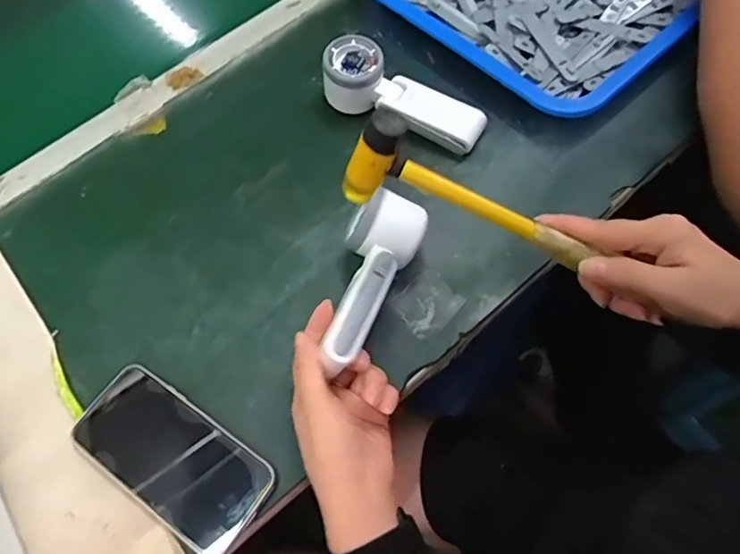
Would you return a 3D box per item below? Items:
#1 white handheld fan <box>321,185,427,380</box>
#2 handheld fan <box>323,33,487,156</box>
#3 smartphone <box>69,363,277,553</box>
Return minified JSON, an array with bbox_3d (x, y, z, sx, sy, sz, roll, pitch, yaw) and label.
[{"bbox_3d":[-0.005,0.003,0.423,0.058,0.045,0.142,17,60,9],"label":"white handheld fan"},{"bbox_3d":[0.032,-0.175,0.548,0.165,0.052,0.056,25,68,14],"label":"handheld fan"},{"bbox_3d":[-0.153,0.139,0.436,0.157,0.017,0.077,30,69,19],"label":"smartphone"}]

